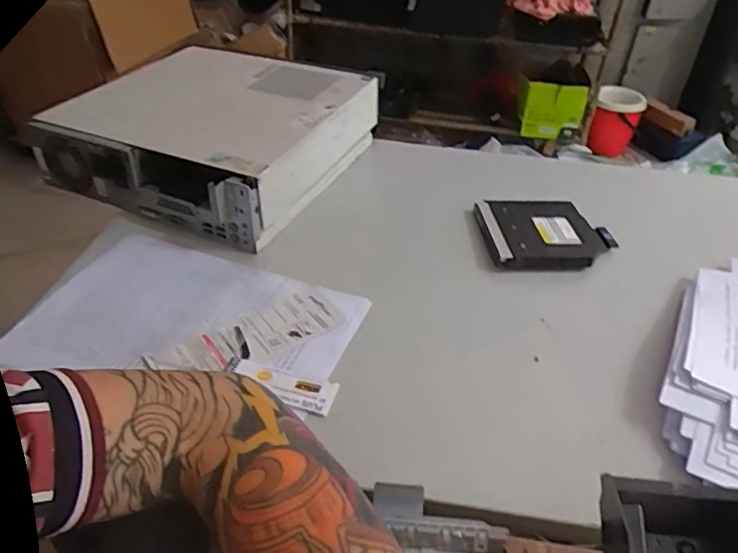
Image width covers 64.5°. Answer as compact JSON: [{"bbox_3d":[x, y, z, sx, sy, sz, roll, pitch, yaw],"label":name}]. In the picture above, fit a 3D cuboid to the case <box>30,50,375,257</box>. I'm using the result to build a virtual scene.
[{"bbox_3d":[-0.237,-0.229,0.880,0.409,0.102,0.379,19,41,19],"label":"case"}]

